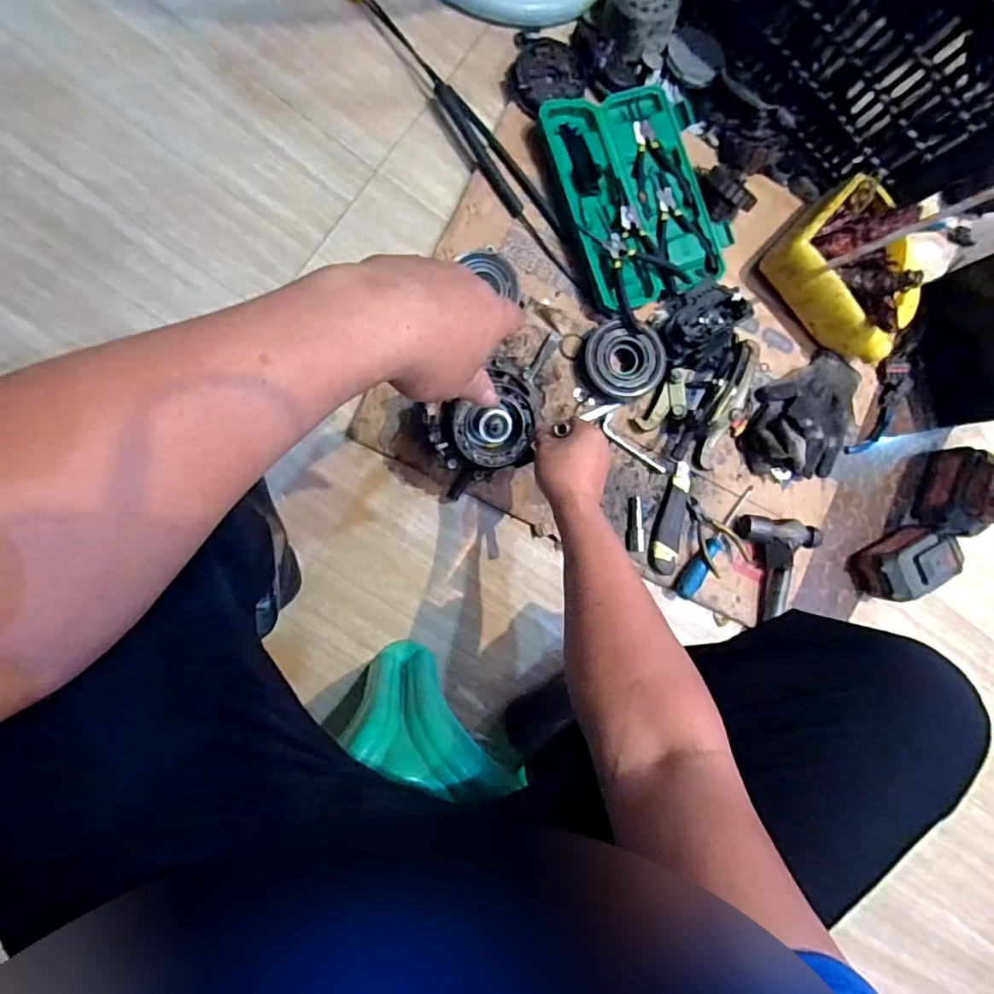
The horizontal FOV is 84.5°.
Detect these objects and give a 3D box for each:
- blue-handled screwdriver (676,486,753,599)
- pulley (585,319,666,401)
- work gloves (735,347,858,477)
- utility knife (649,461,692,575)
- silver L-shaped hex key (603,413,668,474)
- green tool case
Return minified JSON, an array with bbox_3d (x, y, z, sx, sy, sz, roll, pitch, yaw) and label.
[{"bbox_3d":[0.314,0.064,0.773,0.028,0.026,0.188,41,82,-5],"label":"blue-handled screwdriver"},{"bbox_3d":[0.172,-0.181,0.750,0.109,0.042,0.096,22,84,-7],"label":"pulley"},{"bbox_3d":[0.447,-0.124,0.782,0.147,0.065,0.194,17,85,-8],"label":"work gloves"},{"bbox_3d":[0.249,0.029,0.764,0.036,0.015,0.157,18,85,-8],"label":"utility knife"},{"bbox_3d":[0.192,-0.070,0.767,0.114,0.007,0.024,41,82,-5],"label":"silver L-shaped hex key"},{"bbox_3d":[0.192,-0.413,0.751,0.221,0.045,0.294,-19,90,-9],"label":"green tool case"}]

